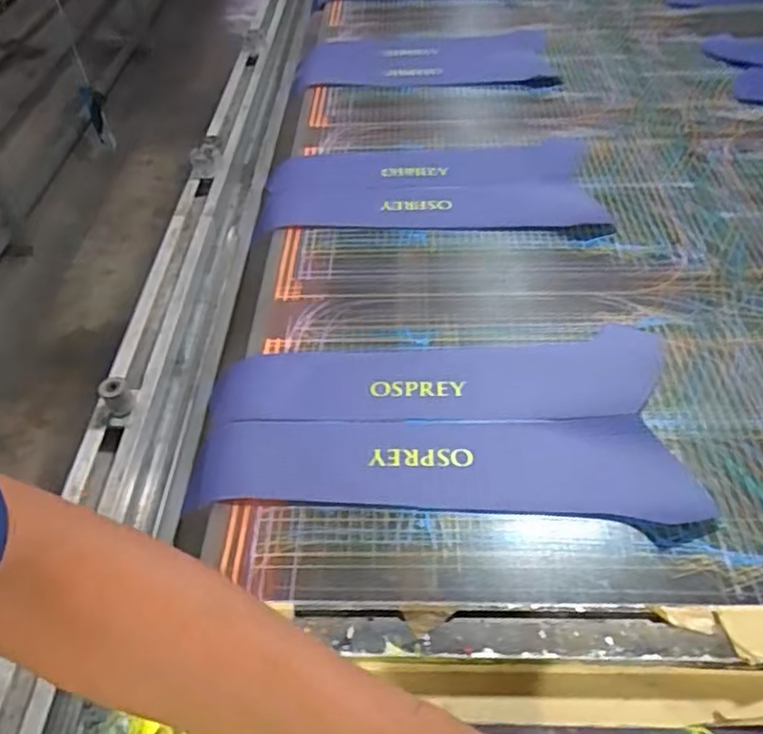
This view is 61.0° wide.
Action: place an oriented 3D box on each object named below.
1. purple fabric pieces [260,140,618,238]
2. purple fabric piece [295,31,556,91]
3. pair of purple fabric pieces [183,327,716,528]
[{"bbox_3d":[0.060,-0.248,0.894,0.443,0.014,0.210,-2,48,1],"label":"purple fabric pieces"},{"bbox_3d":[0.078,-0.576,1.202,0.450,0.017,0.211,-1,48,2],"label":"purple fabric piece"},{"bbox_3d":[0.053,0.050,0.618,0.438,0.008,0.204,-1,48,2],"label":"pair of purple fabric pieces"}]

